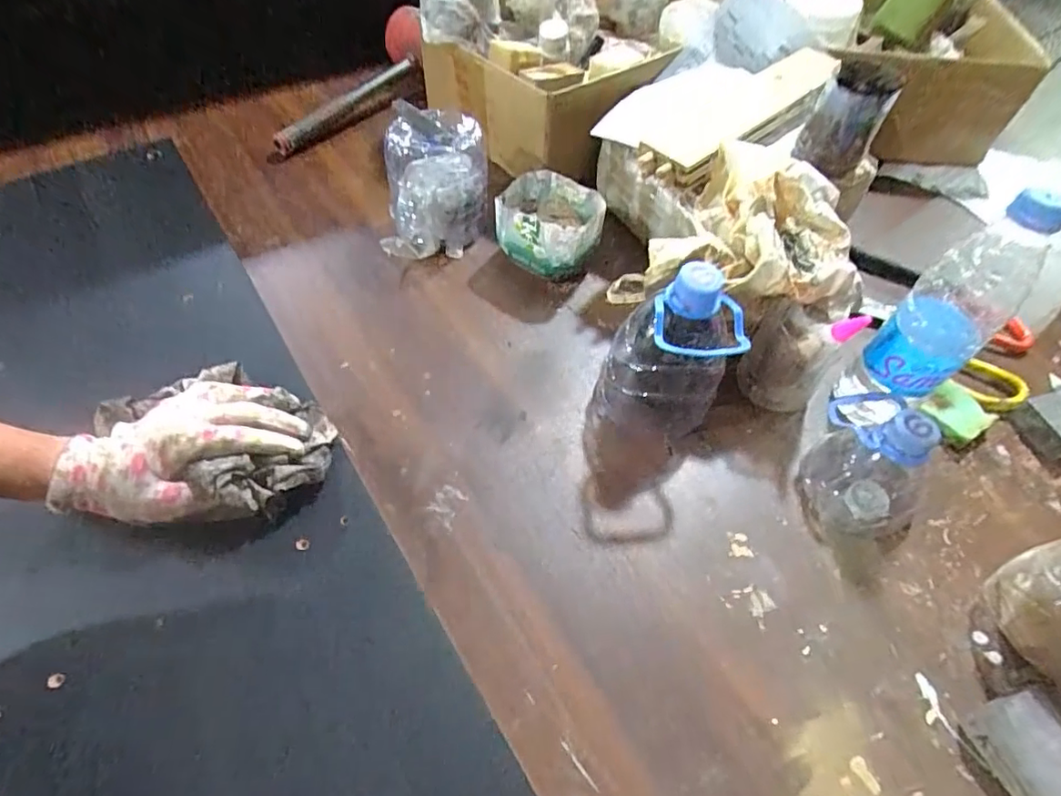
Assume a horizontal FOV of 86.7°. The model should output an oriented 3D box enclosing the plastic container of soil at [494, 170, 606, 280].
[{"bbox_3d":[0.016,-0.168,0.569,0.109,0.073,0.091,6,56,4],"label":"plastic container of soil"}]

